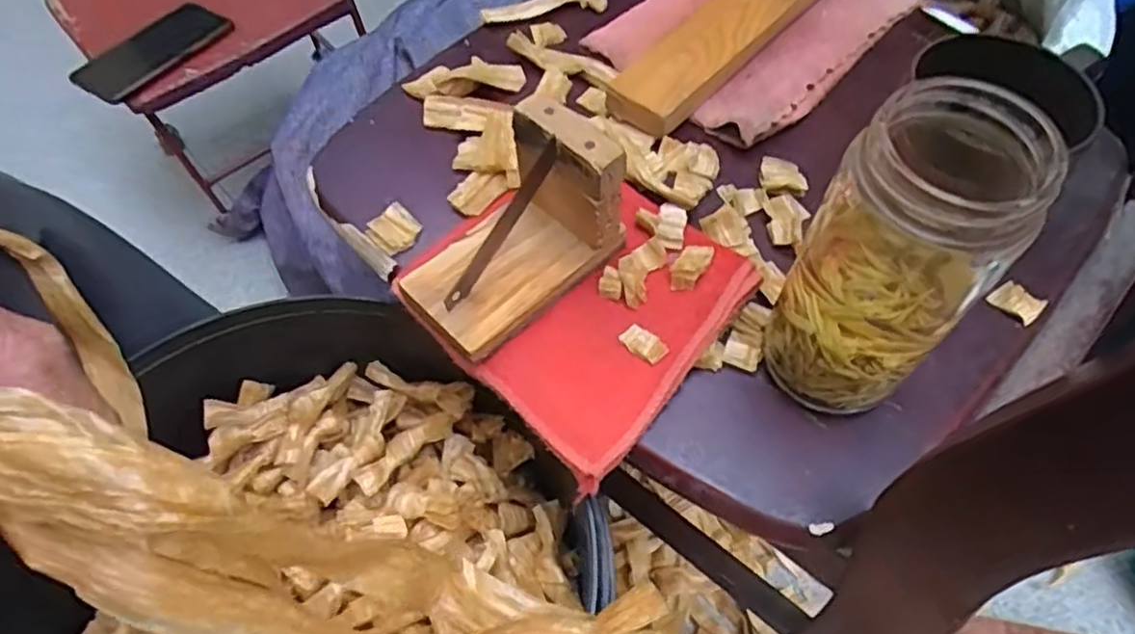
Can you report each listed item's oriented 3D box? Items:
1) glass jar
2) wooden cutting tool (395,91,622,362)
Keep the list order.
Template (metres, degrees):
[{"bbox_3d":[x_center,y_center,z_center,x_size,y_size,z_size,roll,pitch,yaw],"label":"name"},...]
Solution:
[{"bbox_3d":[0.133,-0.023,0.297,0.067,0.149,0.070,-1,58,1],"label":"glass jar"},{"bbox_3d":[-0.031,-0.044,0.353,0.107,0.082,0.063,-39,65,-21],"label":"wooden cutting tool"}]

